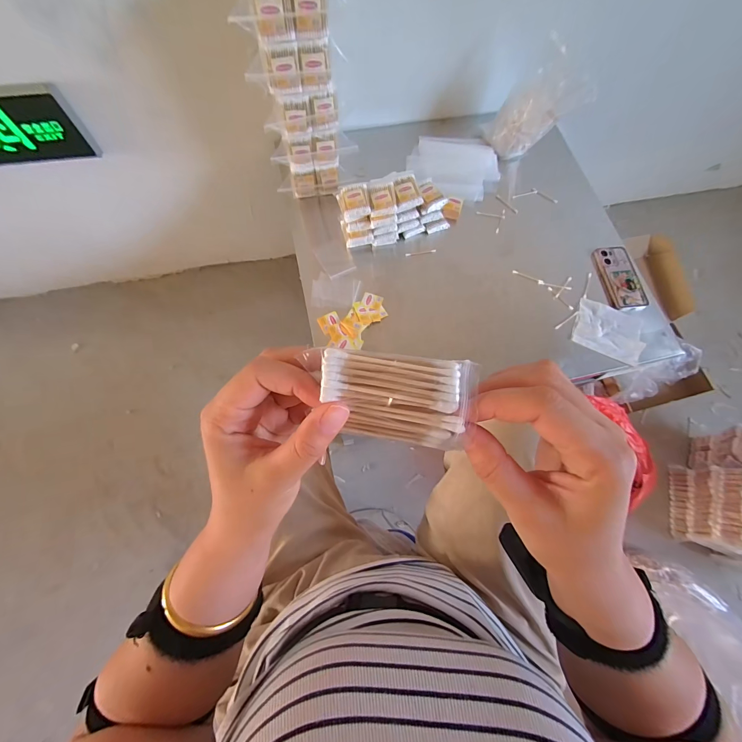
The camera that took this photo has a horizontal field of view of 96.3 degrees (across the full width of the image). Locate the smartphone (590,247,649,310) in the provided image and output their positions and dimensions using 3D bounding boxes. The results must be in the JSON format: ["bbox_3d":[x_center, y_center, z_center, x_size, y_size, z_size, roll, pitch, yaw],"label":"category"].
[{"bbox_3d":[0.582,-0.215,0.772,0.085,0.019,0.170,-5,73,1],"label":"smartphone"}]

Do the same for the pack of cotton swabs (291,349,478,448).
[{"bbox_3d":[0.014,0.017,0.179,0.079,0.011,0.051,6,107,2],"label":"pack of cotton swabs"}]

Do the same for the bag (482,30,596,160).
[{"bbox_3d":[0.391,-0.616,0.785,0.196,0.185,0.068,17,71,4],"label":"bag"}]

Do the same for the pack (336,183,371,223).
[{"bbox_3d":[-0.035,-0.360,0.705,0.063,0.022,0.082,-9,71,-5],"label":"pack"}]

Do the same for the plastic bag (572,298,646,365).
[{"bbox_3d":[0.525,-0.091,0.726,0.145,0.008,0.116,25,75,9],"label":"plastic bag"}]

